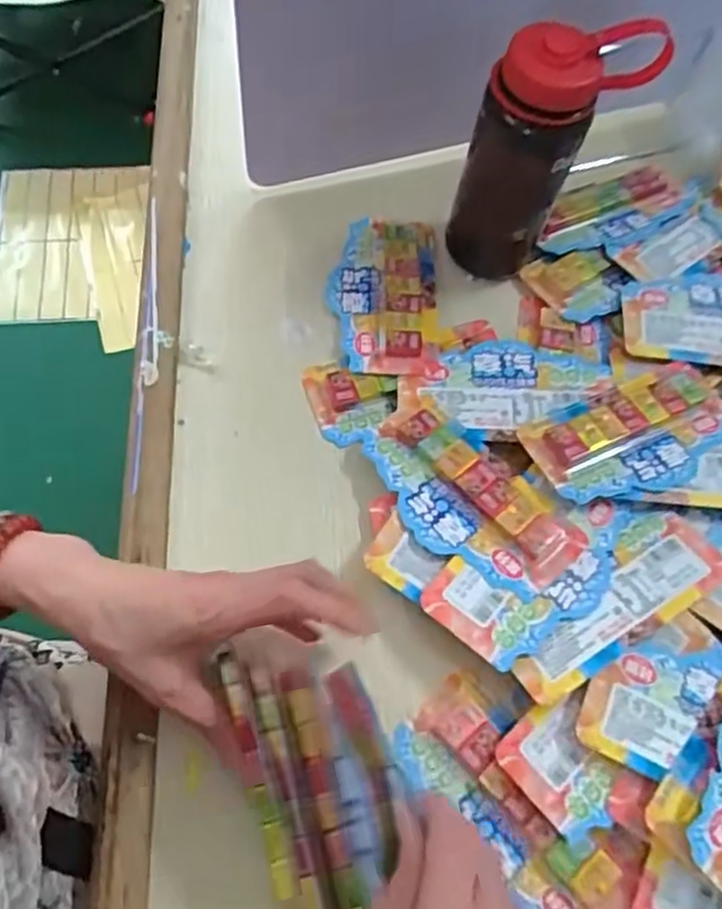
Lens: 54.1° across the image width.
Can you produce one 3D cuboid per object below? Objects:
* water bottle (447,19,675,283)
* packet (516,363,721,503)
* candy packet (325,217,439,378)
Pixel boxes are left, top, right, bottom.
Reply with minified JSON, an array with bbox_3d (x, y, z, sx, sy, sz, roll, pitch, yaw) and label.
[{"bbox_3d":[0.117,-0.195,0.460,0.093,0.167,0.058,-34,72,-16],"label":"water bottle"},{"bbox_3d":[0.180,-0.013,0.454,0.140,0.011,0.072,-22,69,-12],"label":"packet"},{"bbox_3d":[0.016,-0.120,0.520,0.077,0.011,0.142,3,66,-1],"label":"candy packet"}]

